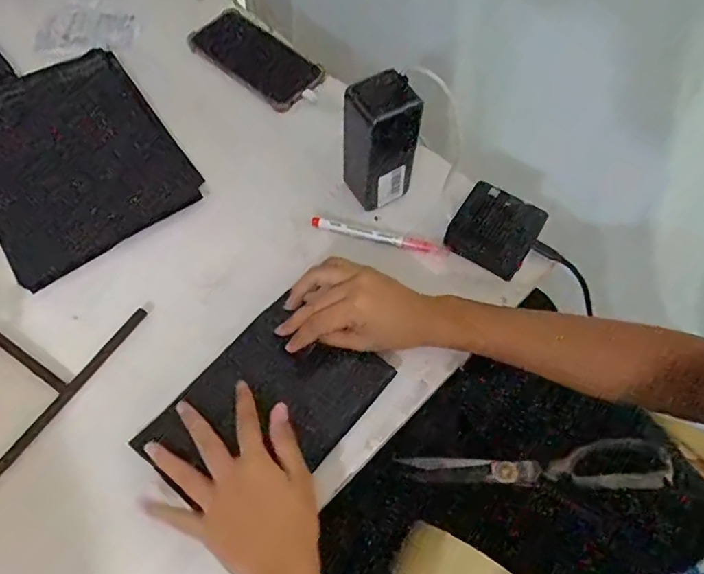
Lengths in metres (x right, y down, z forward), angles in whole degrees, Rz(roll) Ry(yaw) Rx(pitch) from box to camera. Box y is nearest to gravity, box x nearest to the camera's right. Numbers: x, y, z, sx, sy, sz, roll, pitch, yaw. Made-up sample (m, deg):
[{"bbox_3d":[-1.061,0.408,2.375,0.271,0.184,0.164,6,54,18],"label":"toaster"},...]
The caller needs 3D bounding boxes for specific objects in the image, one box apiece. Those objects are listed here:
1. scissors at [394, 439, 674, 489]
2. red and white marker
[{"bbox_3d":[0.163,0.165,0.492,0.230,0.017,0.039,-9,60,23],"label":"scissors"},{"bbox_3d":[0.027,-0.051,0.527,0.138,0.013,0.013,15,63,5],"label":"red and white marker"}]

